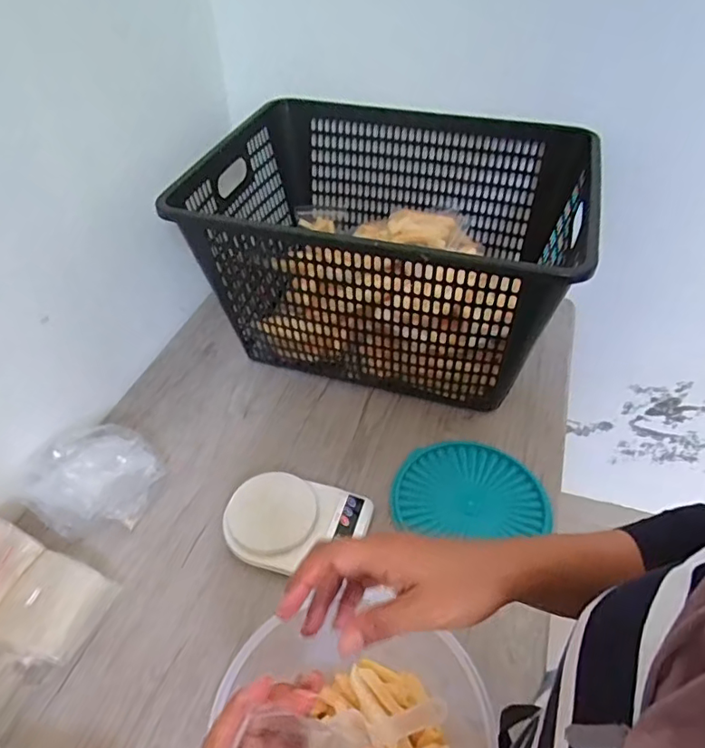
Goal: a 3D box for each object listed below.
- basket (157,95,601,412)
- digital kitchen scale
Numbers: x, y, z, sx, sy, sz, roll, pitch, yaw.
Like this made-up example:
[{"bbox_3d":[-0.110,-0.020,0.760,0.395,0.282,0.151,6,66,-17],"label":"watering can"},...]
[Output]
[{"bbox_3d":[0.062,-0.199,0.910,0.555,0.304,0.431,13,47,13],"label":"basket"},{"bbox_3d":[-0.074,0.193,0.721,0.179,0.032,0.126,10,46,11],"label":"digital kitchen scale"}]

